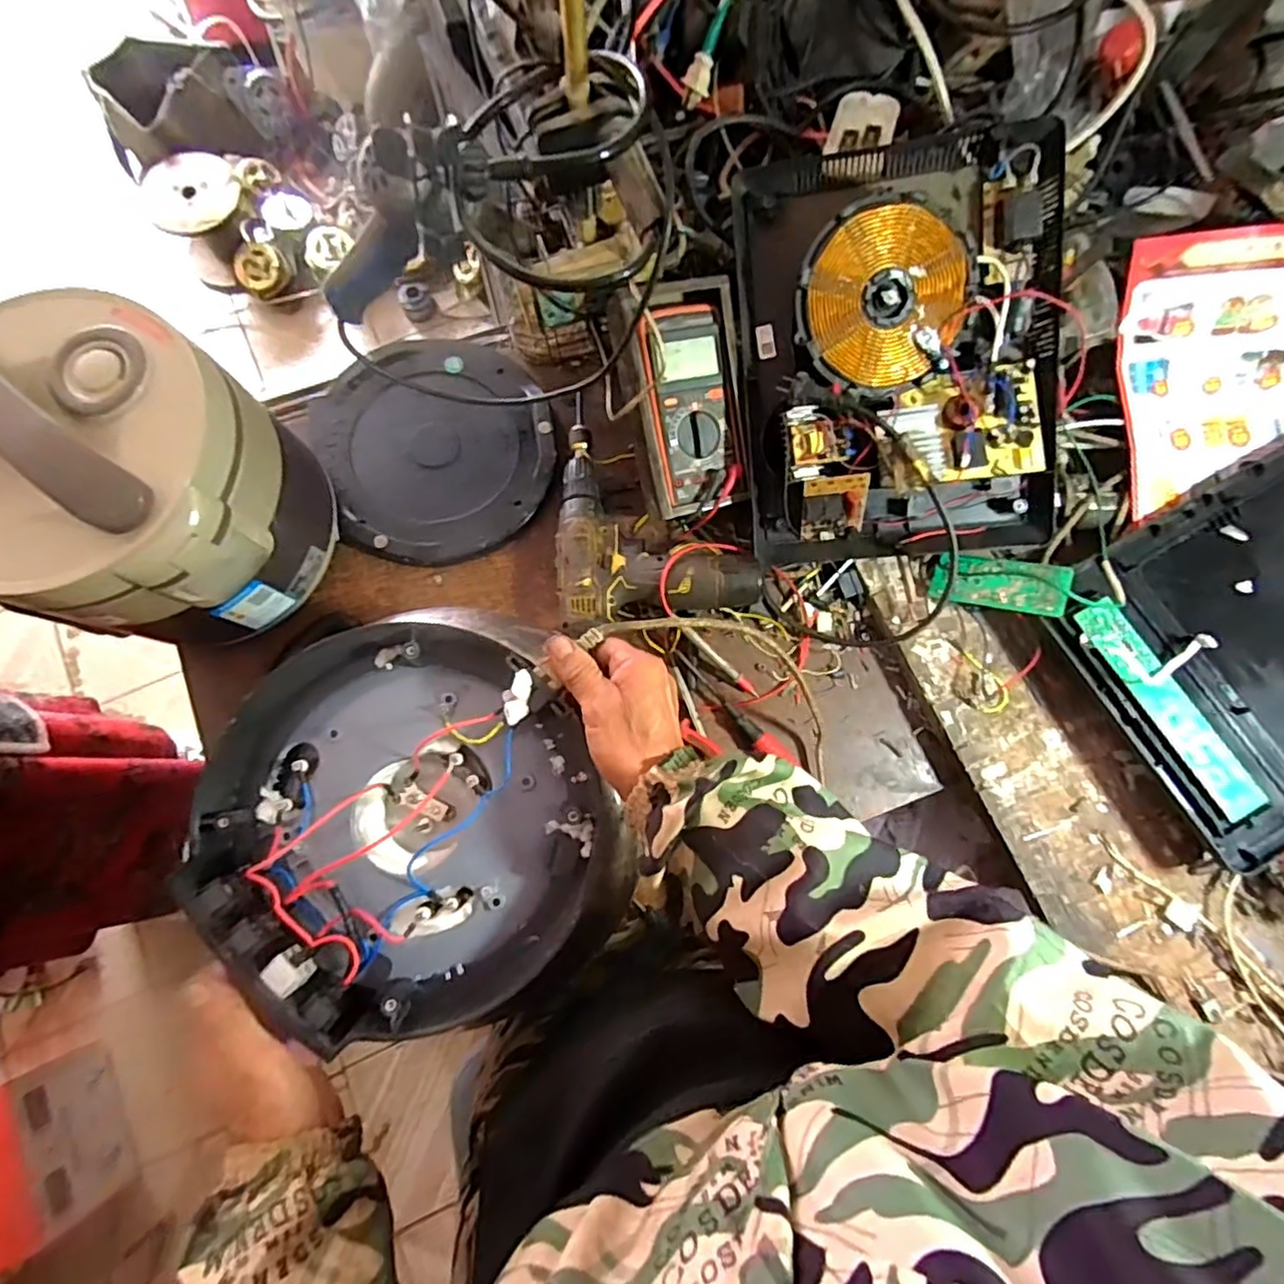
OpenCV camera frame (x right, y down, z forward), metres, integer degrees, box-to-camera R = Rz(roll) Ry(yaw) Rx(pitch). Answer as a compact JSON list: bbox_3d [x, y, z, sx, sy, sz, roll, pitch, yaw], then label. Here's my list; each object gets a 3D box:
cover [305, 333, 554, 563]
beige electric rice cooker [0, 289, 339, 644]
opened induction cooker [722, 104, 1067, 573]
[{"bbox_3d":[-0.205,-0.201,0.656,0.223,0.026,0.235,0,78,-1],"label":"cover"},{"bbox_3d":[-0.383,-0.115,0.501,0.192,0.198,0.214,13,78,2],"label":"beige electric rice cooker"},{"bbox_3d":[0.234,-0.273,0.592,0.280,0.082,0.374,-6,97,6],"label":"opened induction cooker"}]

